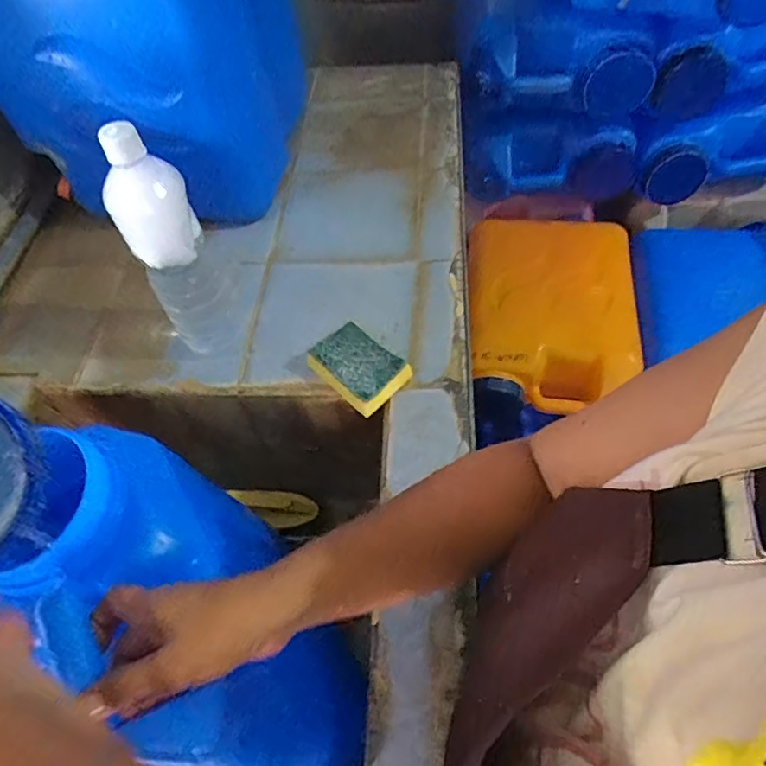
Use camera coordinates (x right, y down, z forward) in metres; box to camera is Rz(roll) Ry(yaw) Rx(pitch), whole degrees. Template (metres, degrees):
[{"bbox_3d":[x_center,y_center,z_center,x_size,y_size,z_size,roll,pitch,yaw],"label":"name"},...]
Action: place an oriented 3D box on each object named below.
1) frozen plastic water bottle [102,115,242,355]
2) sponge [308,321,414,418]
[{"bbox_3d":[-0.212,-0.133,0.562,0.079,0.265,0.073,-21,56,-10],"label":"frozen plastic water bottle"},{"bbox_3d":[-0.026,-0.017,0.599,0.069,0.032,0.097,-39,60,-20],"label":"sponge"}]

